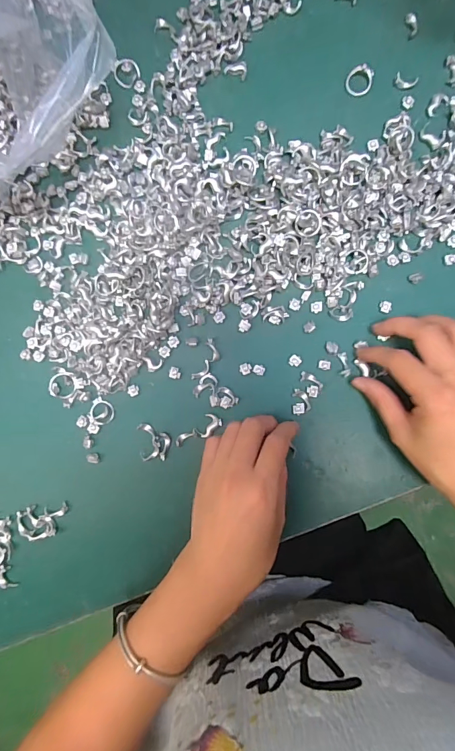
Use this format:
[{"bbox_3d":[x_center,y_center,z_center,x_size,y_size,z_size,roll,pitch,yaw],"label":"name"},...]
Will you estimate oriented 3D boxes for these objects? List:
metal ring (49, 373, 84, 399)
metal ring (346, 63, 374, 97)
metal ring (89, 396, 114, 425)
[{"bbox_3d":[-0.133,0.009,0.325,0.027,0.005,0.021,0,87,3],"label":"metal ring"},{"bbox_3d":[0.110,-0.247,0.328,0.021,0.007,0.023,0,87,3],"label":"metal ring"},{"bbox_3d":[-0.103,0.030,0.324,0.019,0.004,0.021,13,88,3],"label":"metal ring"}]

